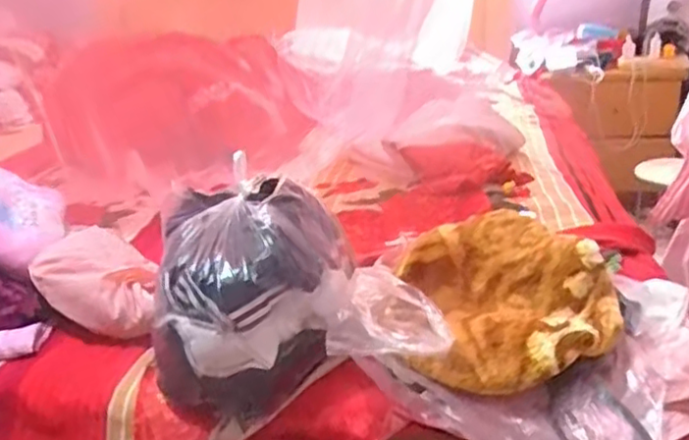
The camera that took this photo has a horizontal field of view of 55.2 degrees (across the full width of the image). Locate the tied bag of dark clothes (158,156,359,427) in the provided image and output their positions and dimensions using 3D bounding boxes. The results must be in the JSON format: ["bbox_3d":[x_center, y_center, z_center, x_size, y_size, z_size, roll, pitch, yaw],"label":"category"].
[{"bbox_3d":[-0.102,0.083,0.752,0.211,0.206,0.197,-2,22,4],"label":"tied bag of dark clothes"}]

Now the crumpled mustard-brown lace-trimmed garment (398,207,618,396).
[{"bbox_3d":[0.185,0.092,0.757,0.236,0.103,0.249,-3,22,3],"label":"crumpled mustard-brown lace-trimmed garment"}]

